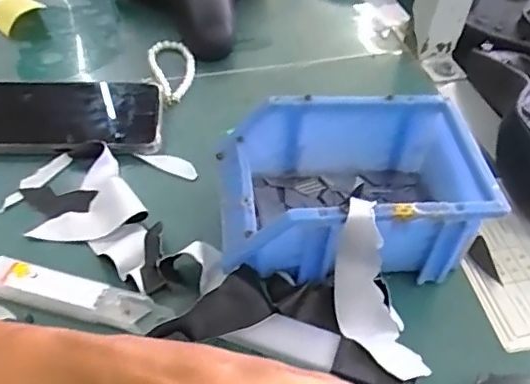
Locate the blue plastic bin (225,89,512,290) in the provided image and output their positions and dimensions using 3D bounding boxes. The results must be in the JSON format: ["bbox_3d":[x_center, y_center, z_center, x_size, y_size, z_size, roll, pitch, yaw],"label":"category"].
[{"bbox_3d":[0.057,-0.001,0.404,0.170,0.075,0.117,-1,47,-6],"label":"blue plastic bin"}]

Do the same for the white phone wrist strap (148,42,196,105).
[{"bbox_3d":[-0.089,-0.119,0.549,0.043,0.008,0.090,-6,48,-11],"label":"white phone wrist strap"}]

